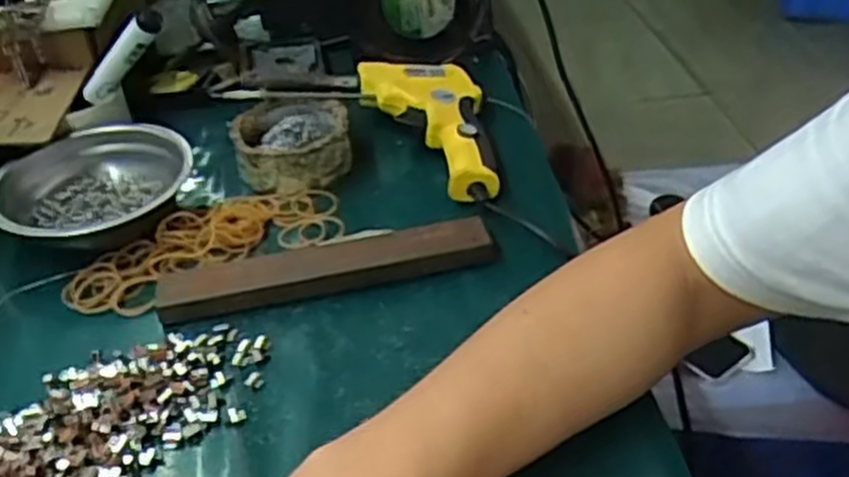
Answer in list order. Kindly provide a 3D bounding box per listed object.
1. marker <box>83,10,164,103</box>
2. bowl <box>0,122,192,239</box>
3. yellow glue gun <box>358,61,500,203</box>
[{"bbox_3d":[-0.217,-0.128,0.572,0.101,0.021,0.017,-33,22,38],"label":"marker"},{"bbox_3d":[-0.218,-0.032,0.533,0.124,0.038,0.124,-4,39,3],"label":"bowl"},{"bbox_3d":[0.006,-0.084,0.563,0.085,0.033,0.144,-11,39,-6],"label":"yellow glue gun"}]

